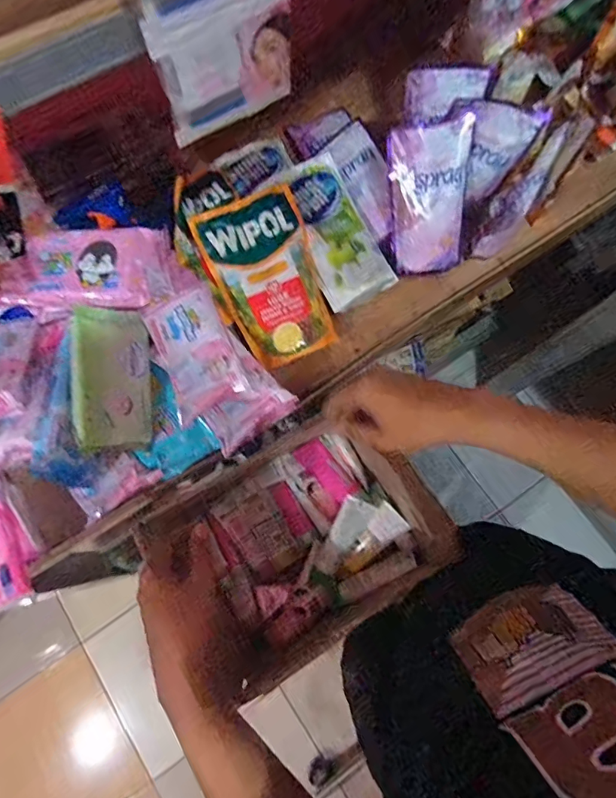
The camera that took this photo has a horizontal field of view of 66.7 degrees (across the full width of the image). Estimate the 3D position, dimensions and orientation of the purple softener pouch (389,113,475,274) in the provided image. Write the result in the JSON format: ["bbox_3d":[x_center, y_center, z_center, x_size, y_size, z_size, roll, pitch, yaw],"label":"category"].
[{"bbox_3d":[0.167,-0.271,0.642,0.100,0.025,0.185,-2,115,12],"label":"purple softener pouch"}]

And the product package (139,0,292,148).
[{"bbox_3d":[-0.058,-0.249,0.348,0.106,0.087,0.011,-30,77,-10],"label":"product package"}]

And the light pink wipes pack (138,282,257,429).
[{"bbox_3d":[-0.141,-0.063,0.584,0.092,0.023,0.166,-23,76,-8],"label":"light pink wipes pack"}]

